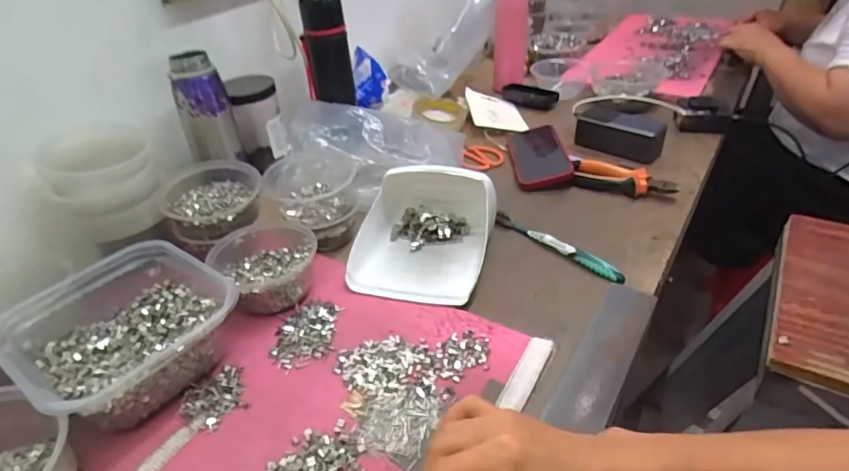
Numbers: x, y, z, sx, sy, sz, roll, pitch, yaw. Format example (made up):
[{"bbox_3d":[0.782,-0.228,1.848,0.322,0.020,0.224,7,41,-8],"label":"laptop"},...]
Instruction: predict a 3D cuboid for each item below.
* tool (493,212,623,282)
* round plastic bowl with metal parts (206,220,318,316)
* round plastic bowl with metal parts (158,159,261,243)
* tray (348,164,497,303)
[{"bbox_3d":[0.161,0.010,0.622,0.018,0.014,0.179,-30,45,-33],"label":"tool"},{"bbox_3d":[-0.179,0.033,0.577,0.113,0.046,0.127,-27,44,-30],"label":"round plastic bowl with metal parts"},{"bbox_3d":[-0.257,-0.049,0.619,0.109,0.041,0.123,-20,39,-20],"label":"round plastic bowl with metal parts"},{"bbox_3d":[-0.002,-0.016,0.605,0.157,0.080,0.184,9,38,14],"label":"tray"}]

